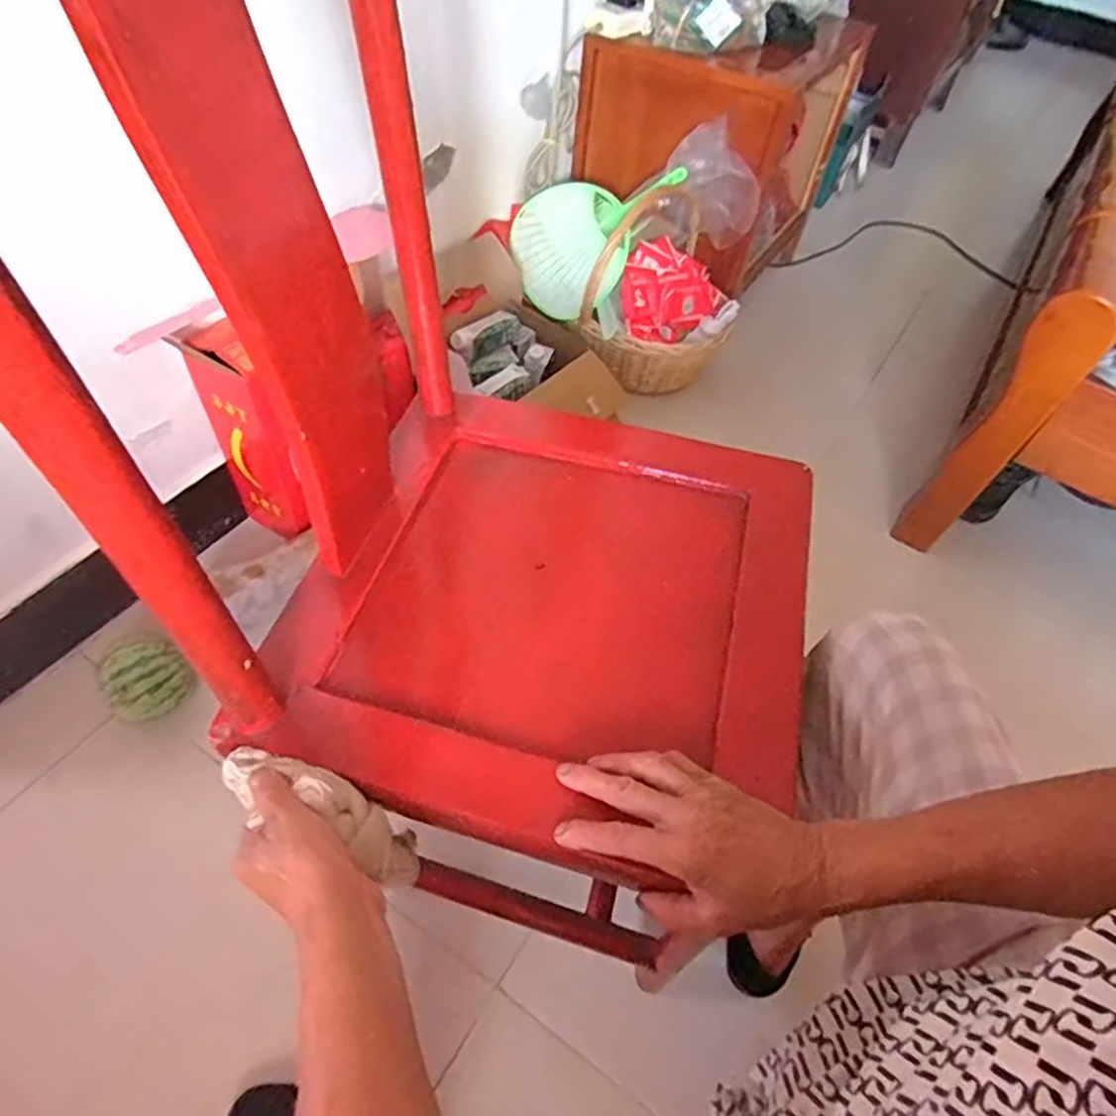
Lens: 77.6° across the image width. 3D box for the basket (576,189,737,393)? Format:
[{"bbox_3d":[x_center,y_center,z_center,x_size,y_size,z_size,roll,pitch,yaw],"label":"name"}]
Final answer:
[{"bbox_3d":[0.192,-0.513,1.340,0.296,0.285,0.292,11,52,3],"label":"basket"}]

